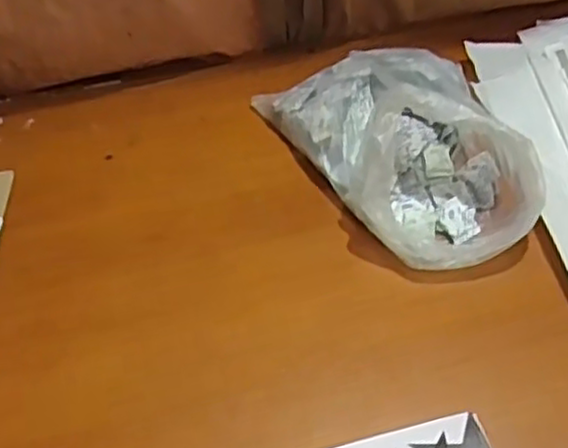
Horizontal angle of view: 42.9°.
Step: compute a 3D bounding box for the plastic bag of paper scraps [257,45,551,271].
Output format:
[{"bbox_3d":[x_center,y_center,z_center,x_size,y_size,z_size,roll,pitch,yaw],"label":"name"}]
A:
[{"bbox_3d":[0.124,-0.099,0.673,0.187,0.092,0.281,-25,56,-19],"label":"plastic bag of paper scraps"}]

